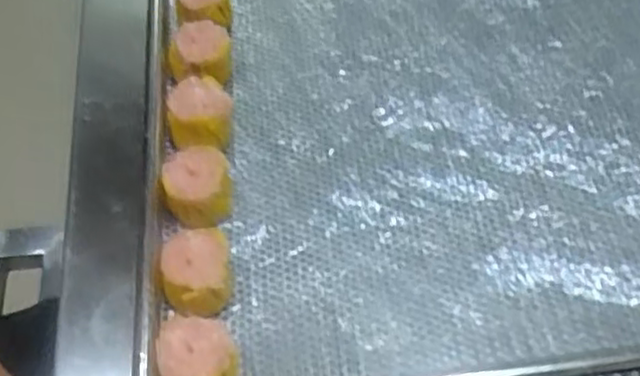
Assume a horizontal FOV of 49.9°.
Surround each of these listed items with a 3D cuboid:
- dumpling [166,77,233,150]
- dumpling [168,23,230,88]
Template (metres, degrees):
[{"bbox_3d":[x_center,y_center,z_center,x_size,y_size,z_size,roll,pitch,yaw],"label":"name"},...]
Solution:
[{"bbox_3d":[-0.069,-0.038,0.409,0.035,0.034,0.047,-7,58,-1],"label":"dumpling"},{"bbox_3d":[-0.075,-0.078,0.434,0.040,0.037,0.046,-9,58,-2],"label":"dumpling"}]

